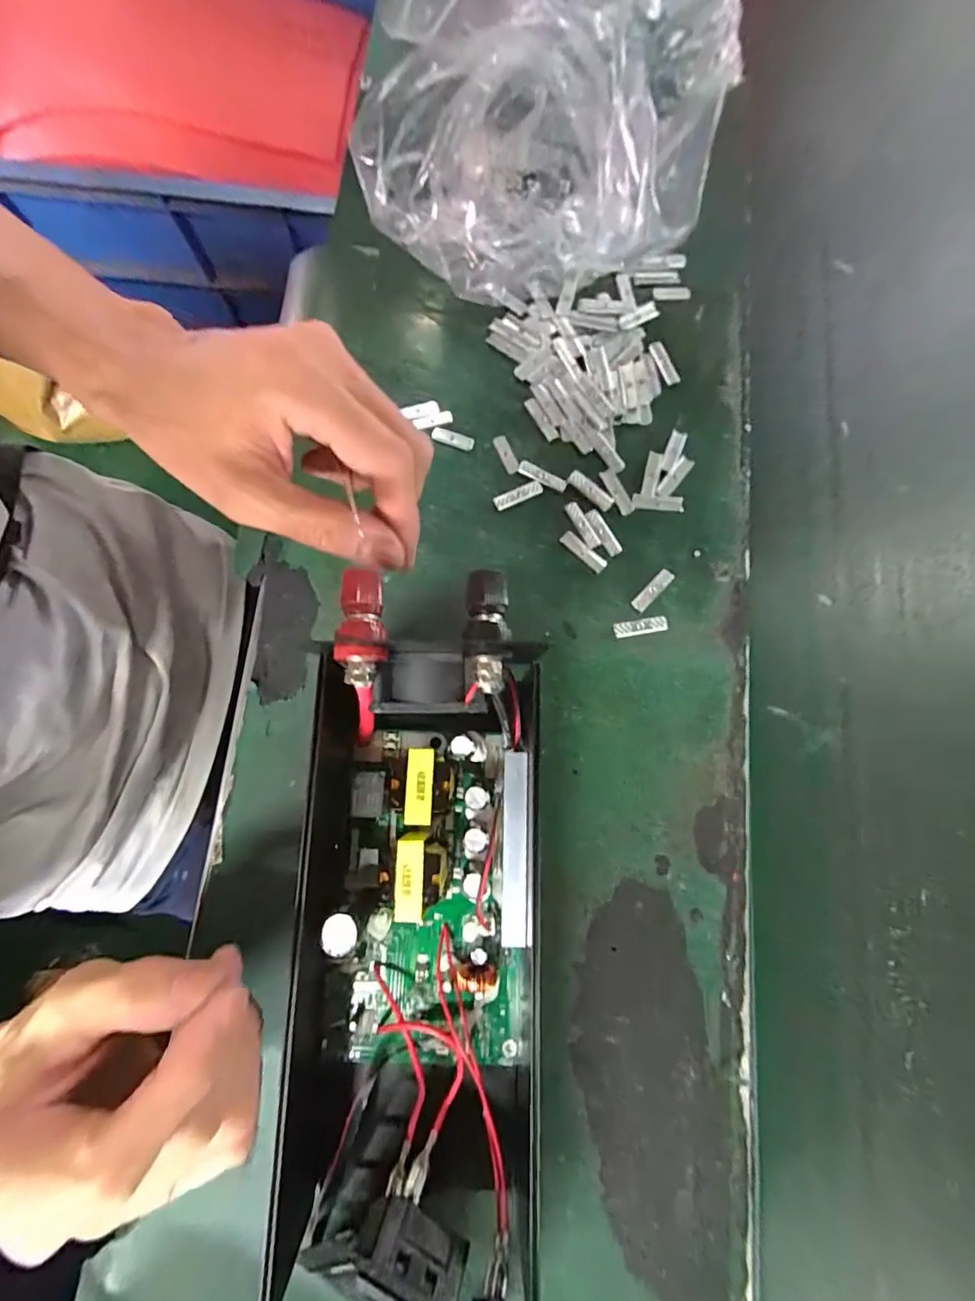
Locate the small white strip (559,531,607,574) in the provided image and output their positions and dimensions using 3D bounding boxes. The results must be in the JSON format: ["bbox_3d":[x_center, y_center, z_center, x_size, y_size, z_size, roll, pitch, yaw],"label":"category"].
[{"bbox_3d":[0.056,-0.058,0.290,0.031,0.004,0.009,42,81,7],"label":"small white strip"}]

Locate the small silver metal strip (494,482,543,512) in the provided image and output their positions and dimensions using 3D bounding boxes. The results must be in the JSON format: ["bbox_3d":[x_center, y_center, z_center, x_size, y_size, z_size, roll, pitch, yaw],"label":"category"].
[{"bbox_3d":[0.019,-0.093,0.297,0.030,0.004,0.008,-20,80,-5],"label":"small silver metal strip"}]

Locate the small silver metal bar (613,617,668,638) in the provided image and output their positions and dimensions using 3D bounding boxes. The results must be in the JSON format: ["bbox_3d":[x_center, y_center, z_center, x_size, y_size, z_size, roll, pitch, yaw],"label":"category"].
[{"bbox_3d":[0.087,-0.013,0.281,0.030,0.004,0.008,-8,79,-3],"label":"small silver metal bar"}]

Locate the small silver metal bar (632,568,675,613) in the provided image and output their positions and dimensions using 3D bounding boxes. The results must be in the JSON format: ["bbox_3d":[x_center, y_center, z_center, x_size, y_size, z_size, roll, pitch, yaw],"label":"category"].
[{"bbox_3d":[0.096,-0.035,0.285,0.009,0.004,0.031,43,81,7],"label":"small silver metal bar"}]

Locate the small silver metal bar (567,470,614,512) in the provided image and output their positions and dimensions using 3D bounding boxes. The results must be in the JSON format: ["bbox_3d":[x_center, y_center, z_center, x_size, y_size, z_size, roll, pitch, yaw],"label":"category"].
[{"bbox_3d":[0.062,-0.097,0.297,0.031,0.004,0.010,39,81,6],"label":"small silver metal bar"}]

